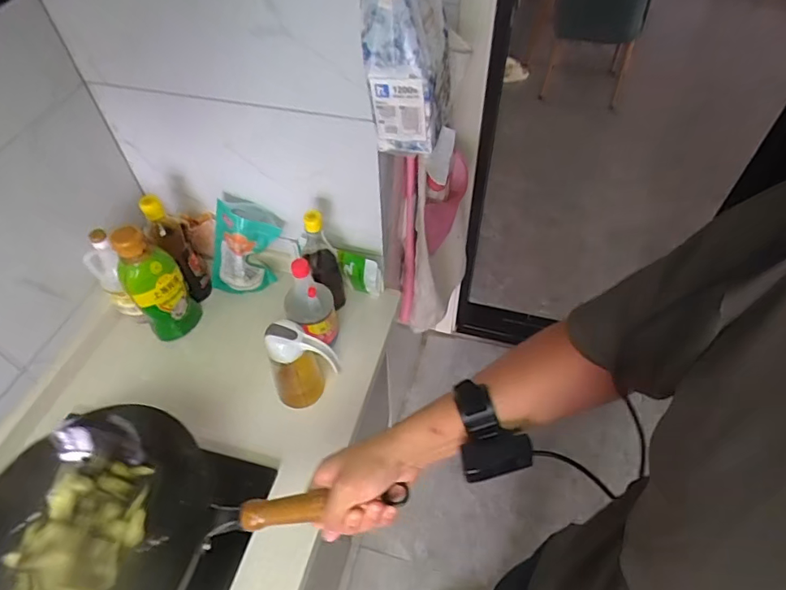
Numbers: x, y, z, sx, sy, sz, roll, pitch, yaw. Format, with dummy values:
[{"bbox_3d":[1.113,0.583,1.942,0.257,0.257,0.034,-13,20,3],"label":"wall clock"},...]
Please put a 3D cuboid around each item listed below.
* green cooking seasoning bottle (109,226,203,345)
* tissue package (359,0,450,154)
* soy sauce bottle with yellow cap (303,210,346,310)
[{"bbox_3d":[-0.443,-0.017,0.938,0.089,0.254,0.062,-14,53,-8],"label":"green cooking seasoning bottle"},{"bbox_3d":[0.021,-0.394,0.680,0.108,0.347,0.178,5,53,7],"label":"tissue package"},{"bbox_3d":[-0.134,-0.054,0.952,0.058,0.254,0.094,-6,52,-2],"label":"soy sauce bottle with yellow cap"}]

